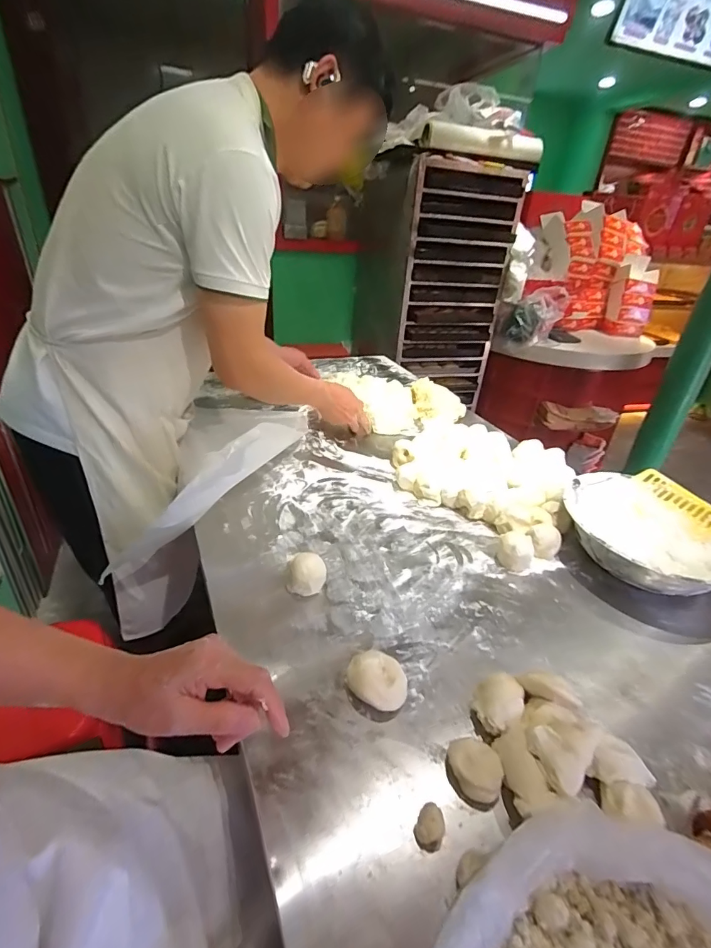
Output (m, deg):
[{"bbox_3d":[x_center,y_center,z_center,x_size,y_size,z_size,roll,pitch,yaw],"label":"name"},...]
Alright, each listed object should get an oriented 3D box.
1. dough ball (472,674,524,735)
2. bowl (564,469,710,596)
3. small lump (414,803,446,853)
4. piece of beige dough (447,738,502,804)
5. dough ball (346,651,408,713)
[{"bbox_3d":[0.159,0.256,0.487,0.047,0.035,0.069,21,34,24],"label":"dough ball"},{"bbox_3d":[0.487,0.105,0.728,0.260,0.093,0.273,4,31,-2],"label":"bowl"},{"bbox_3d":[0.067,0.318,0.392,0.024,0.025,0.029,15,33,16],"label":"small lump"},{"bbox_3d":[0.120,0.293,0.434,0.046,0.019,0.054,-11,35,-25],"label":"piece of beige dough"},{"bbox_3d":[0.024,0.239,0.500,0.069,0.032,0.061,16,33,18],"label":"dough ball"}]

